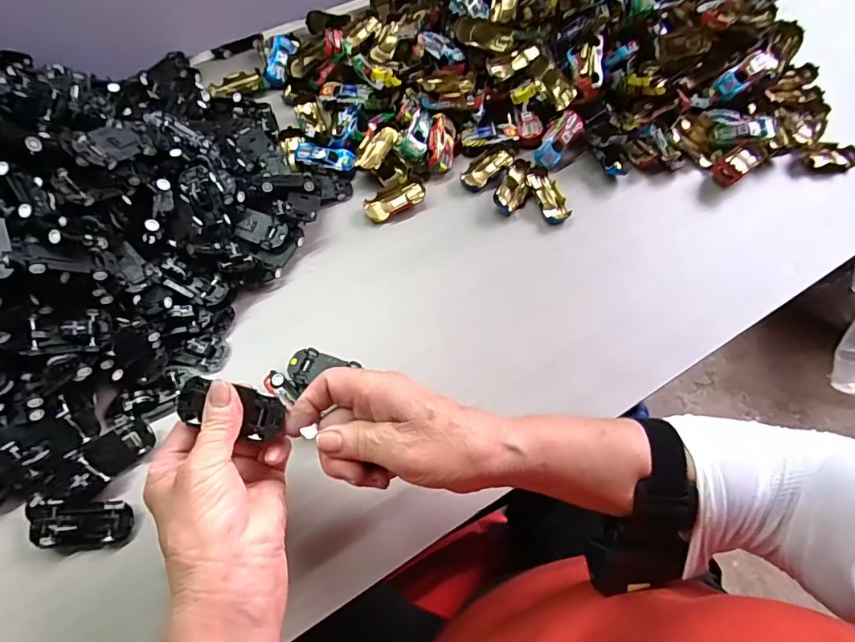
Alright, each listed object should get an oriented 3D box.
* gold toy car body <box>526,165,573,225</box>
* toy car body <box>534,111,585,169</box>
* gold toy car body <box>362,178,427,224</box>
[{"bbox_3d":[0.126,-0.130,0.497,0.030,0.018,0.065,-16,66,-9],"label":"gold toy car body"},{"bbox_3d":[0.141,-0.193,0.510,0.030,0.016,0.068,37,90,12],"label":"toy car body"},{"bbox_3d":[-0.033,-0.123,0.487,0.064,0.012,0.031,-21,67,-11],"label":"gold toy car body"}]

